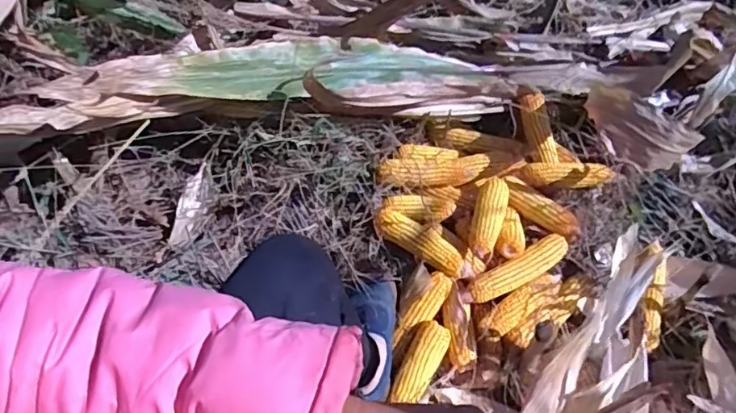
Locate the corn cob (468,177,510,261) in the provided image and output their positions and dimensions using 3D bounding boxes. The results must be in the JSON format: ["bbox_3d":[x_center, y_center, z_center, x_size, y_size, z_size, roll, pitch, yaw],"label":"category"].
[{"bbox_3d":[0.216,0.011,0.975,0.056,0.041,0.164,15,52,12],"label":"corn cob"}]

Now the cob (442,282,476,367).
[{"bbox_3d":[0.154,0.191,0.944,0.052,0.042,0.123,-3,70,-3],"label":"cob"}]

